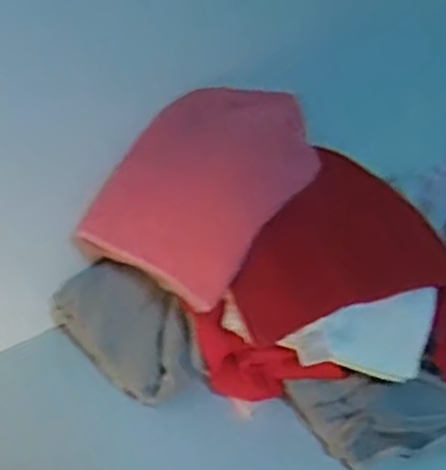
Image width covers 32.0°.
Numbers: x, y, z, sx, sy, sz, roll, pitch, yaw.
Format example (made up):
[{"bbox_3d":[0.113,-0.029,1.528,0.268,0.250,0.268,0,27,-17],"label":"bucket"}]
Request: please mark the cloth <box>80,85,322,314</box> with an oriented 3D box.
[{"bbox_3d":[-0.008,-0.056,0.766,0.158,0.066,0.239,33,70,14],"label":"cloth"}]

